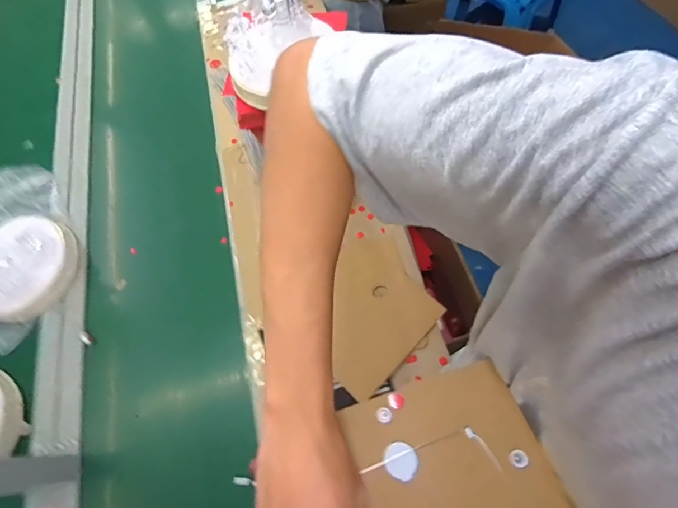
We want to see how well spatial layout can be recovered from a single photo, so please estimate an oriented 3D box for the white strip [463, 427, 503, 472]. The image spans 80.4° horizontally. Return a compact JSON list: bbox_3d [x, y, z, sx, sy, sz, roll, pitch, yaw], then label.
[{"bbox_3d":[0.119,0.158,0.329,0.007,0.004,0.039,-38,70,-13],"label":"white strip"}]

